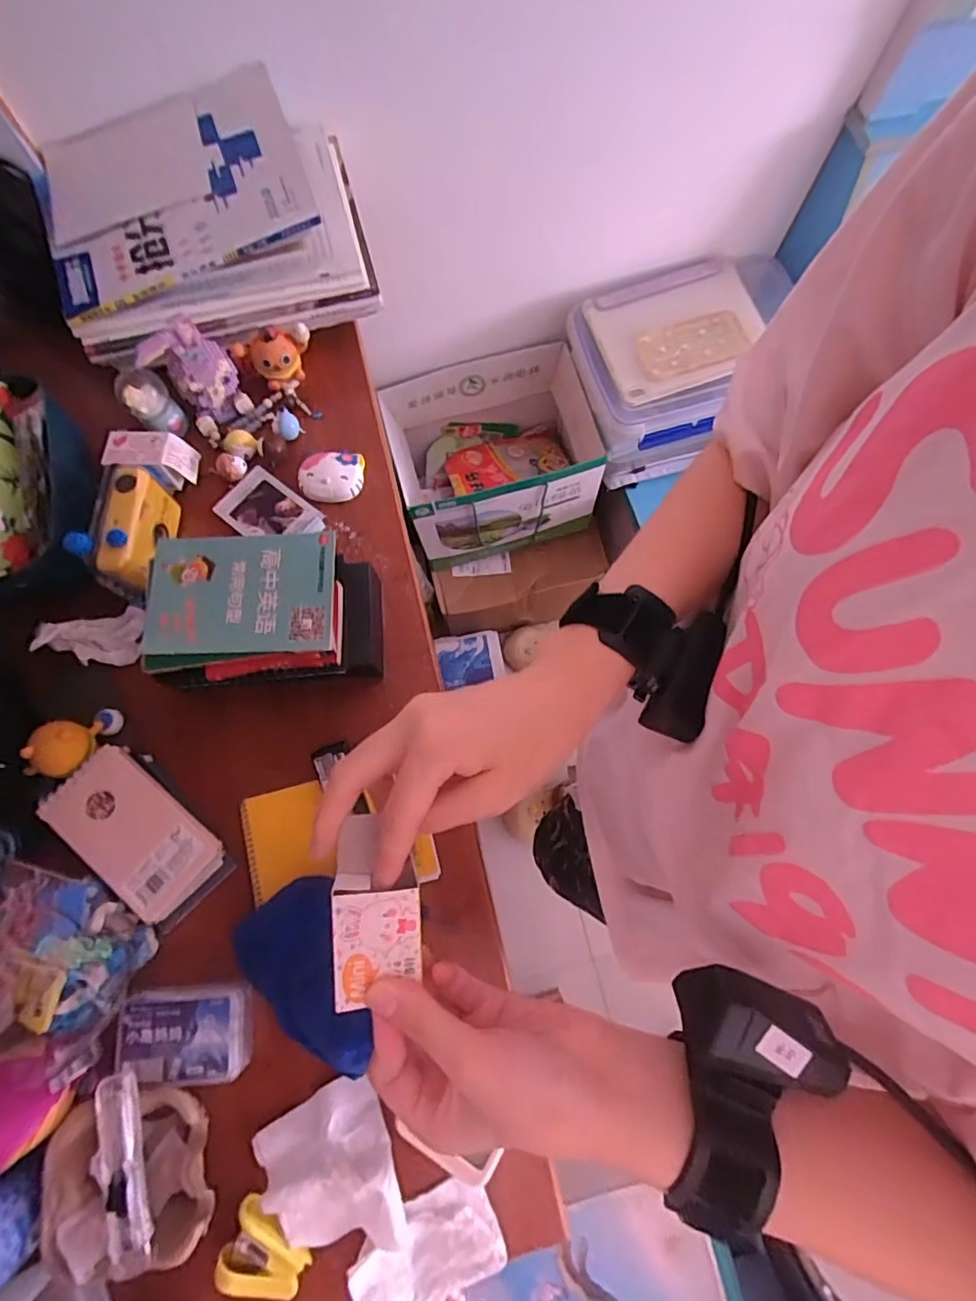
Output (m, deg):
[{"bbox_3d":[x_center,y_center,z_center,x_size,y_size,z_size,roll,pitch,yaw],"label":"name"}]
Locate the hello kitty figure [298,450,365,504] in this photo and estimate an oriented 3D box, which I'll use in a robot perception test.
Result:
[{"bbox_3d":[-0.158,-0.176,0.560,0.065,0.018,0.052,0,75,0],"label":"hello kitty figure"}]

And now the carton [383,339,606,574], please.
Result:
[{"bbox_3d":[0.027,-0.361,1.076,0.387,0.263,0.256,-14,75,-4],"label":"carton"}]

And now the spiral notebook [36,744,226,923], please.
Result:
[{"bbox_3d":[-0.289,0.148,0.455,0.134,0.025,0.075,39,78,10],"label":"spiral notebook"}]

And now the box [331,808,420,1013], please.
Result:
[{"bbox_3d":[-0.050,0.117,0.251,0.038,0.017,0.081,-1,76,-1],"label":"box"}]

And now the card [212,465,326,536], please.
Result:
[{"bbox_3d":[-0.215,-0.134,0.551,0.097,0.009,0.062,37,84,11],"label":"card"}]

